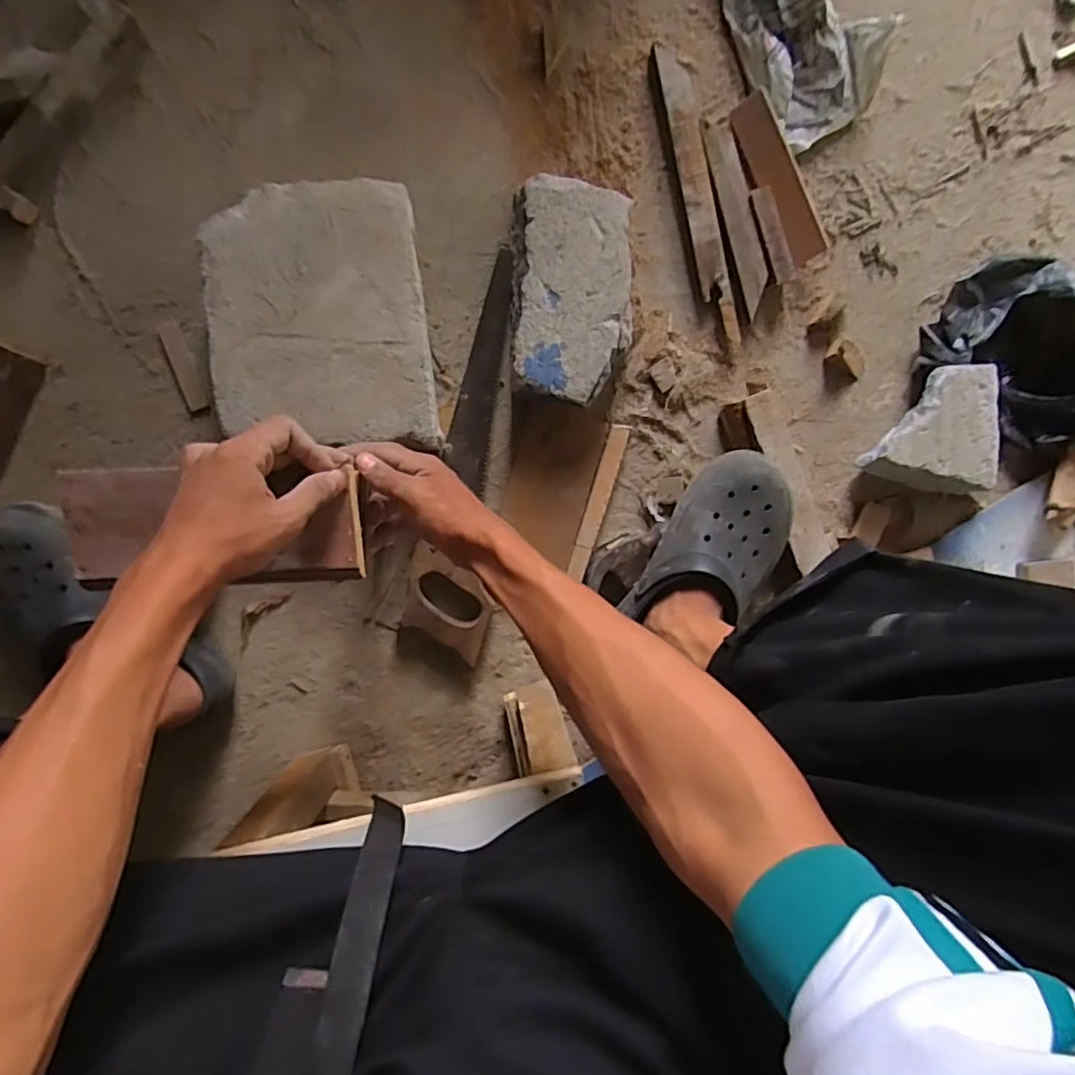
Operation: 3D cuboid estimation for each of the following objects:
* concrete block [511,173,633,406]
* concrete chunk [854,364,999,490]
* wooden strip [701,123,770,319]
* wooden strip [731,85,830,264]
[{"bbox_3d":[0.033,-0.243,0.618,0.113,0.064,0.205,1,95,-5],"label":"concrete block"},{"bbox_3d":[0.428,-0.122,0.670,0.120,0.080,0.122,10,94,-5],"label":"concrete chunk"},{"bbox_3d":[0.214,-0.345,0.654,0.033,0.020,0.205,-14,96,12],"label":"wooden strip"},{"bbox_3d":[0.261,-0.384,0.656,0.039,0.019,0.177,-23,95,36],"label":"wooden strip"}]

